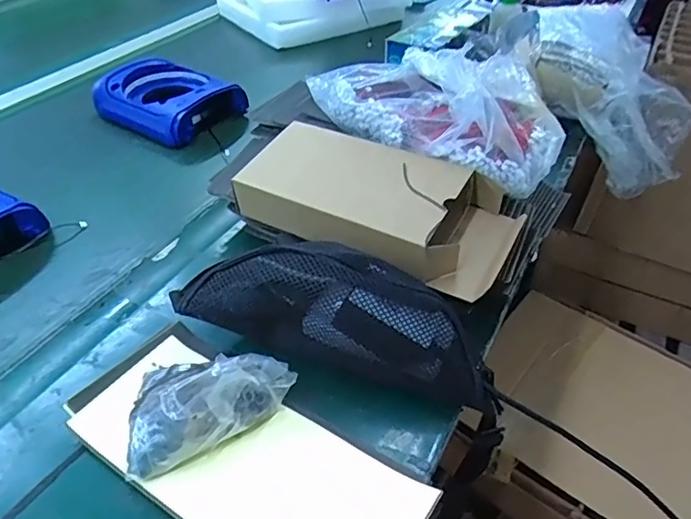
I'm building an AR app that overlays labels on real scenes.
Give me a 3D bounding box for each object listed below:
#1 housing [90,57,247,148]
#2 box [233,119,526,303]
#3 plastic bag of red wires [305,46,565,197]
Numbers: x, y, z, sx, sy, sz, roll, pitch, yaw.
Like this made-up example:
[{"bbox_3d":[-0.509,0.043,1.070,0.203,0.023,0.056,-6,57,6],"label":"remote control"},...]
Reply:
[{"bbox_3d":[-0.300,-0.265,0.903,0.217,0.074,0.155,25,46,22],"label":"housing"},{"bbox_3d":[0.035,-0.063,0.585,0.291,0.073,0.139,23,45,20],"label":"box"},{"bbox_3d":[0.091,-0.192,0.627,0.324,0.101,0.117,33,49,28],"label":"plastic bag of red wires"}]

